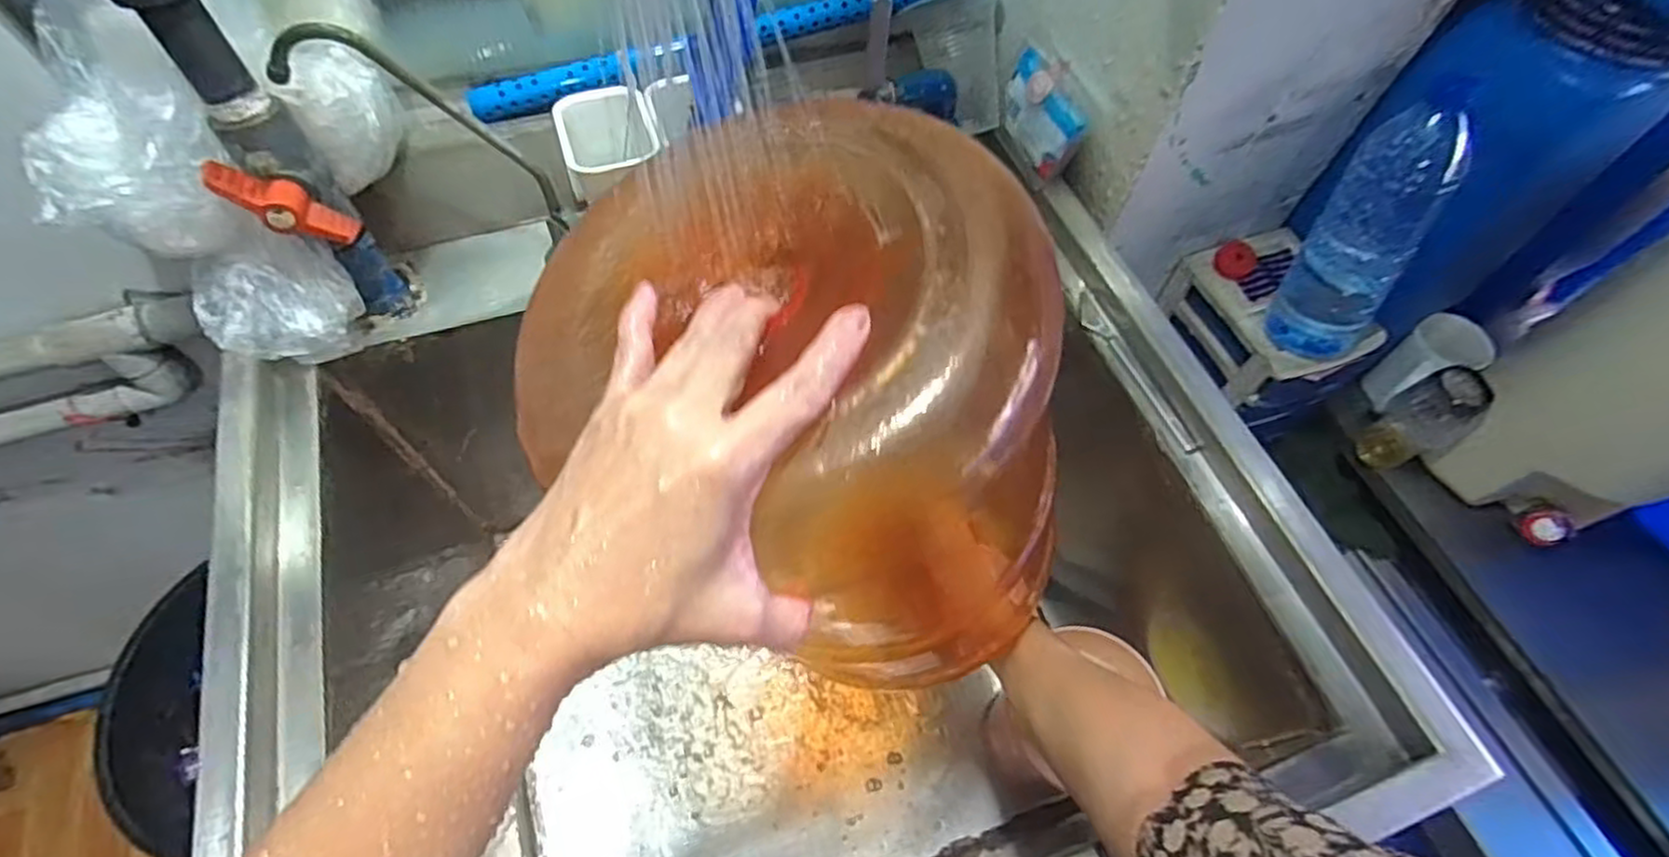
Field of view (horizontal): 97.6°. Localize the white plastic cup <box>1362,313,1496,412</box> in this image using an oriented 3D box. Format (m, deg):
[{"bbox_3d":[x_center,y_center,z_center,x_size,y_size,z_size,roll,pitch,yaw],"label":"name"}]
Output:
[{"bbox_3d":[0.666,-0.076,0.832,0.074,0.110,0.070,1,60,-2],"label":"white plastic cup"}]

